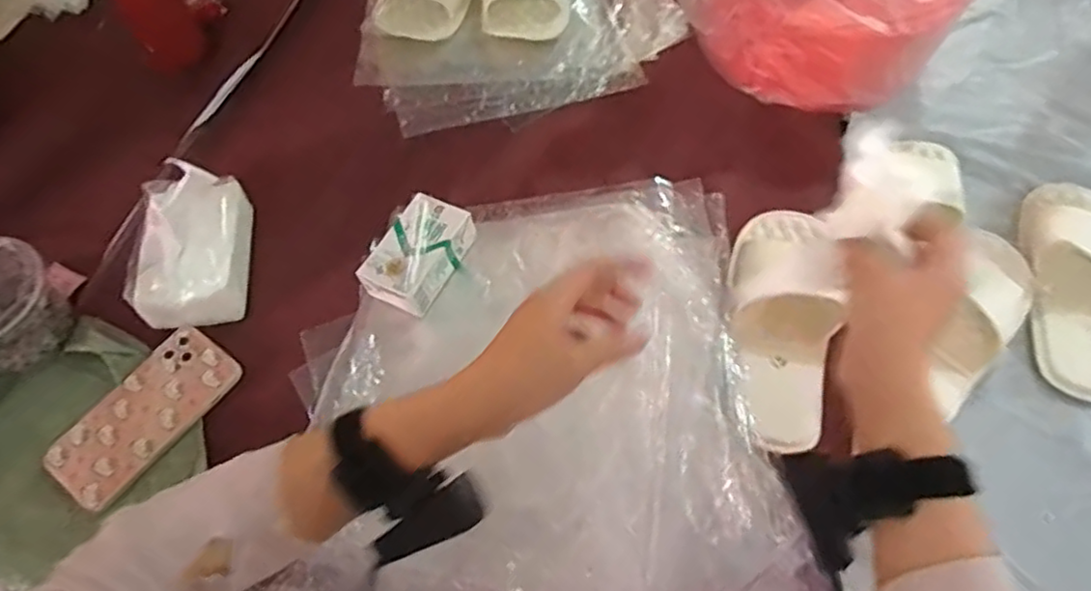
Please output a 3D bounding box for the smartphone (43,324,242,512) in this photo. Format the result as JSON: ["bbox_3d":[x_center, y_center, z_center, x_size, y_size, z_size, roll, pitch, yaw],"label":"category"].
[{"bbox_3d":[-0.360,0.107,0.592,0.081,0.010,0.163,34,67,16],"label":"smartphone"}]

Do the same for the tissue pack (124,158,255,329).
[{"bbox_3d":[-0.339,-0.057,0.614,0.096,0.120,0.138,-7,62,-4],"label":"tissue pack"}]

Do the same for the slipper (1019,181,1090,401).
[{"bbox_3d":[0.513,-0.015,0.631,0.091,0.044,0.231,10,62,5],"label":"slipper"}]

